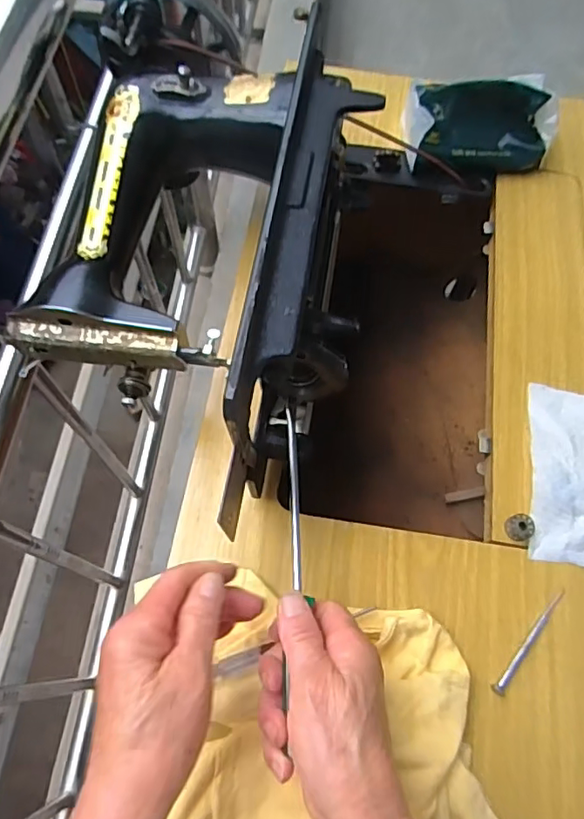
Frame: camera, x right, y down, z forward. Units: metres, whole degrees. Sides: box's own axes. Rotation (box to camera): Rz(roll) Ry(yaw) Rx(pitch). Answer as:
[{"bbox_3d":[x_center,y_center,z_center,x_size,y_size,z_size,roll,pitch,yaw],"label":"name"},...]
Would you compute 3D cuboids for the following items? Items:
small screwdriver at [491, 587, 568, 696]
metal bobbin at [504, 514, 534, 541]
[{"bbox_3d":[0.183,0.176,0.426,0.009,0.005,0.096,42,72,15],"label":"small screwdriver"},{"bbox_3d":[0.187,0.097,0.459,0.021,0.009,0.021,1,67,-1],"label":"metal bobbin"}]

